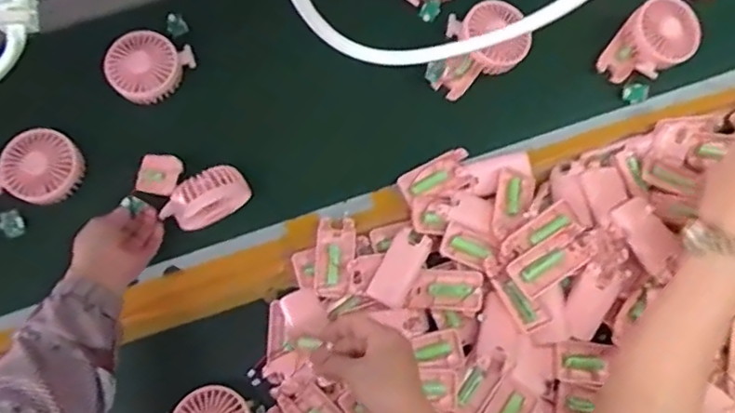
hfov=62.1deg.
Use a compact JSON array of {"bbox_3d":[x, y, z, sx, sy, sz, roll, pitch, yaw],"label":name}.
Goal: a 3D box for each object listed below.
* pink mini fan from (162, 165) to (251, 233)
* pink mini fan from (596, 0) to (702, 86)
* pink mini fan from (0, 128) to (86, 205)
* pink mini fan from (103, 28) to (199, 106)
[{"bbox_3d":[-0.186,-0.010,0.703,0.095,0.064,0.040,-29,76,-7],"label":"pink mini fan"},{"bbox_3d":[0.367,-0.213,0.793,0.115,0.052,0.085,-30,76,-8],"label":"pink mini fan"},{"bbox_3d":[-0.390,-0.047,0.727,0.092,0.034,0.085,17,75,5],"label":"pink mini fan"},{"bbox_3d":[-0.281,-0.180,0.770,0.083,0.039,0.097,34,77,9],"label":"pink mini fan"}]

